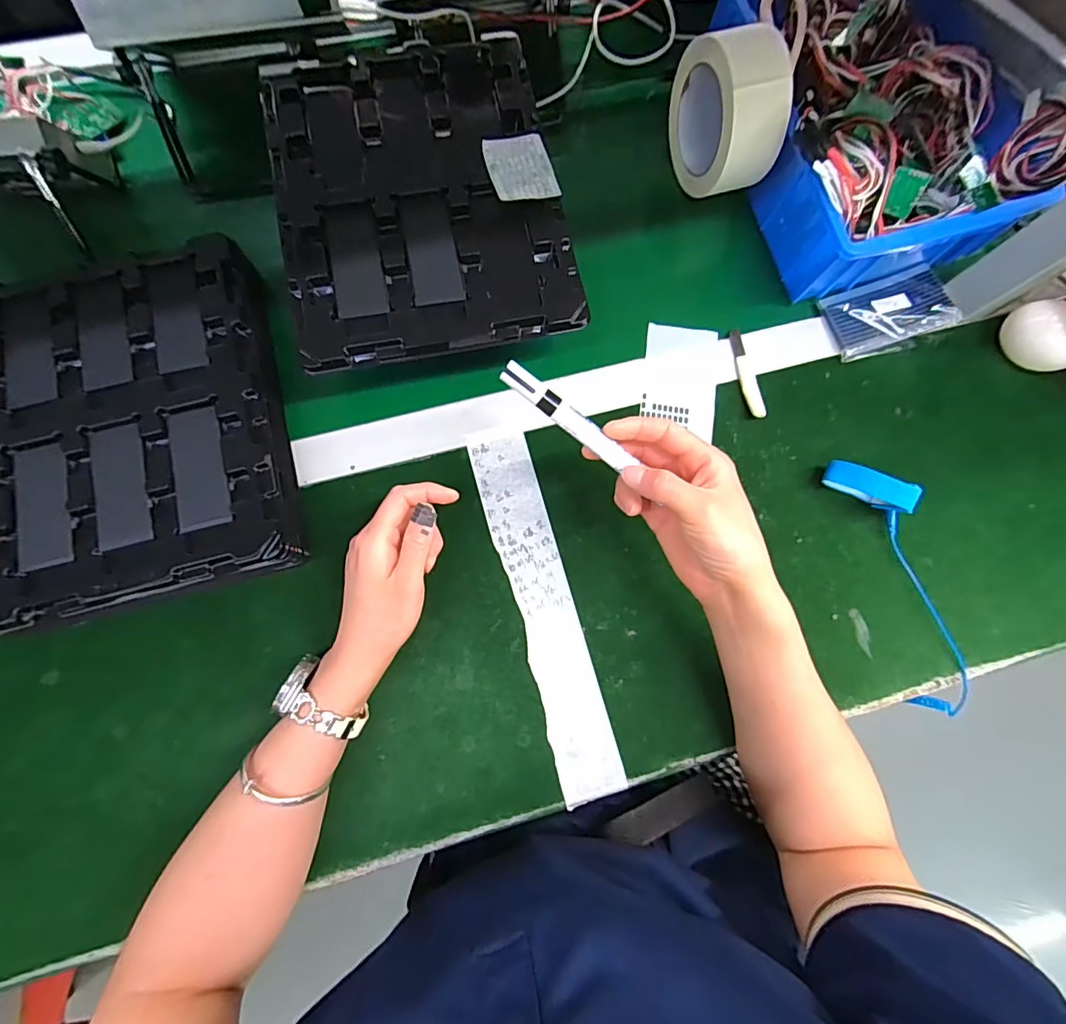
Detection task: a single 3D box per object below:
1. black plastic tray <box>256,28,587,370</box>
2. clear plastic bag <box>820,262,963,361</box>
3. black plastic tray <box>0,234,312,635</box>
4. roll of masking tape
[{"bbox_3d":[-0.090,-0.254,0.392,0.215,0.015,0.271,-11,81,-4],"label":"black plastic tray"},{"bbox_3d":[0.331,-0.184,0.459,0.116,0.016,0.067,-19,82,-6],"label":"clear plastic bag"},{"bbox_3d":[-0.317,-0.066,0.392,0.220,0.045,0.272,-13,81,-5],"label":"black plastic tray"},{"bbox_3d":[0.166,-0.345,0.428,0.054,0.107,0.117,-22,82,-6],"label":"roll of masking tape"}]

